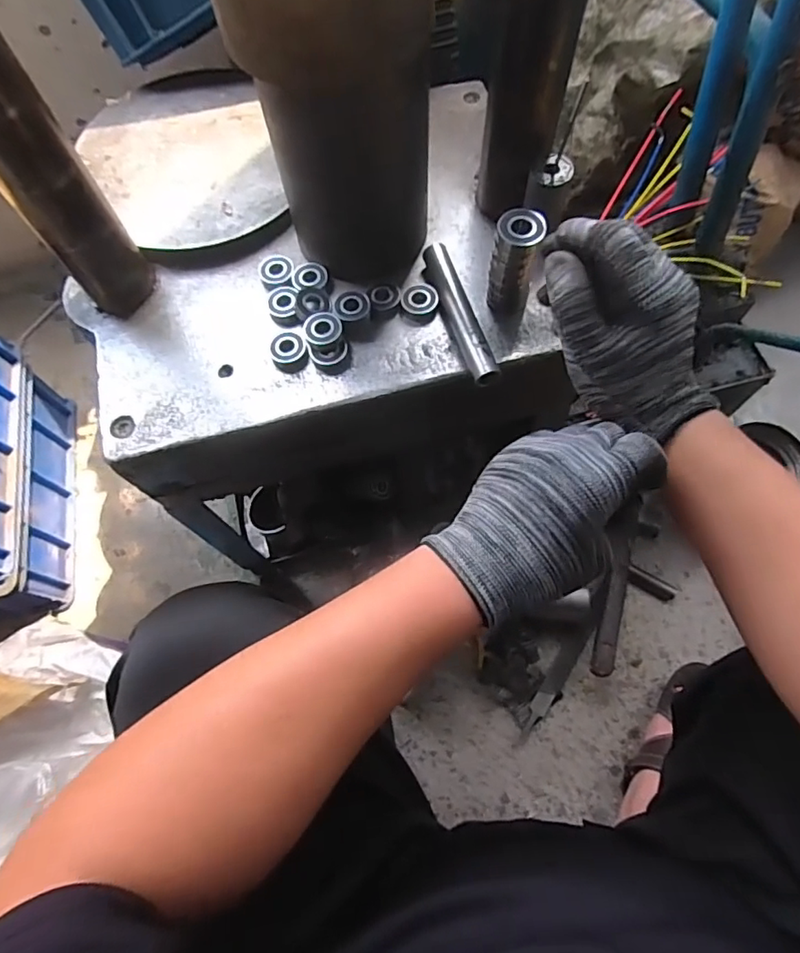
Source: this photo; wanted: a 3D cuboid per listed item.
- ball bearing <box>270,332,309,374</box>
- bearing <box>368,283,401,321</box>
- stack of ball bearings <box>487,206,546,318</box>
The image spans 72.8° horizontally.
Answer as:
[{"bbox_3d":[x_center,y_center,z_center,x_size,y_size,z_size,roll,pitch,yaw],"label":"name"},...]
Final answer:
[{"bbox_3d":[-0.100,-0.113,0.493,0.033,0.015,0.033,-1,68,2],"label":"ball bearing"},{"bbox_3d":[-0.014,-0.166,0.511,0.030,0.011,0.034,-7,68,-1],"label":"bearing"},{"bbox_3d":[0.099,-0.183,0.475,0.036,0.088,0.033,17,69,9],"label":"stack of ball bearings"}]

